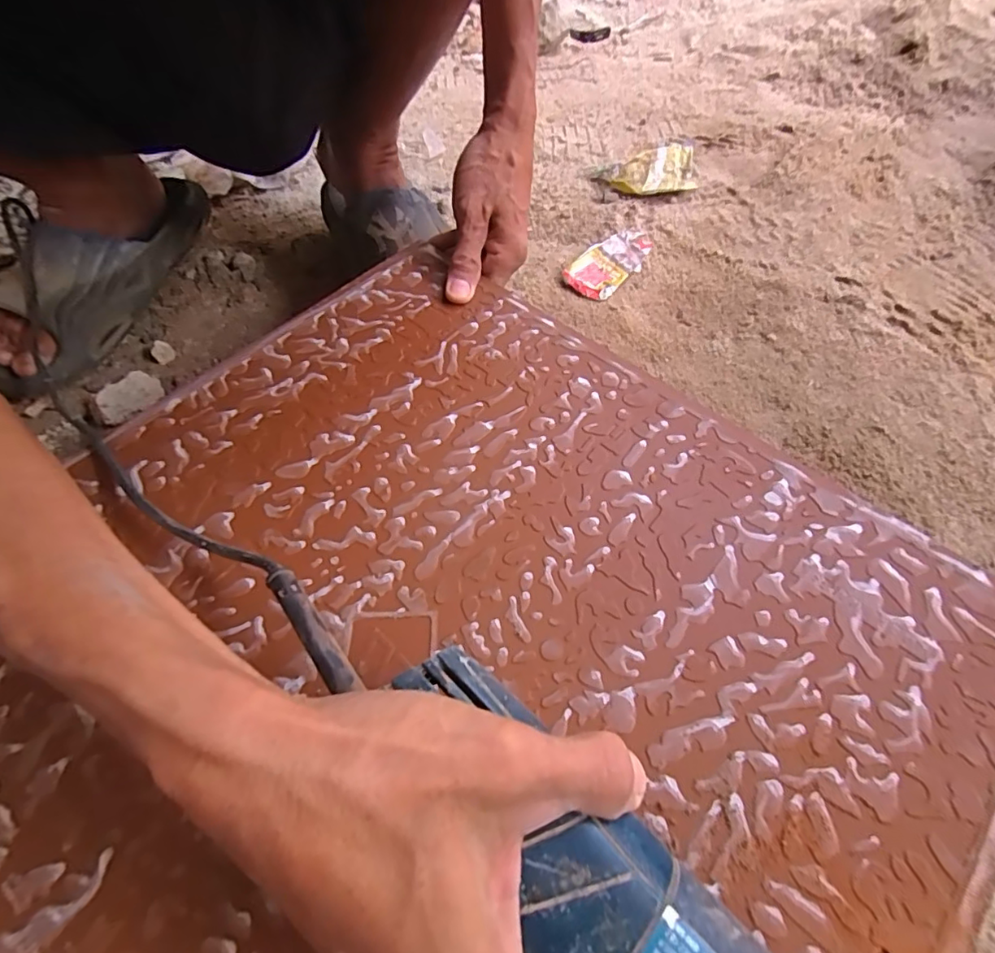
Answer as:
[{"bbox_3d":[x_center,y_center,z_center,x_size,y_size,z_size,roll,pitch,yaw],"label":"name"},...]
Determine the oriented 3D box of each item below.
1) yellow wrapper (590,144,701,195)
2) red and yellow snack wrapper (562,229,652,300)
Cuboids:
[{"bbox_3d":[0.195,-0.365,0.621,0.137,0.018,0.093,-25,60,-14],"label":"yellow wrapper"},{"bbox_3d":[0.119,-0.224,0.538,0.055,0.011,0.113,38,66,22],"label":"red and yellow snack wrapper"}]

